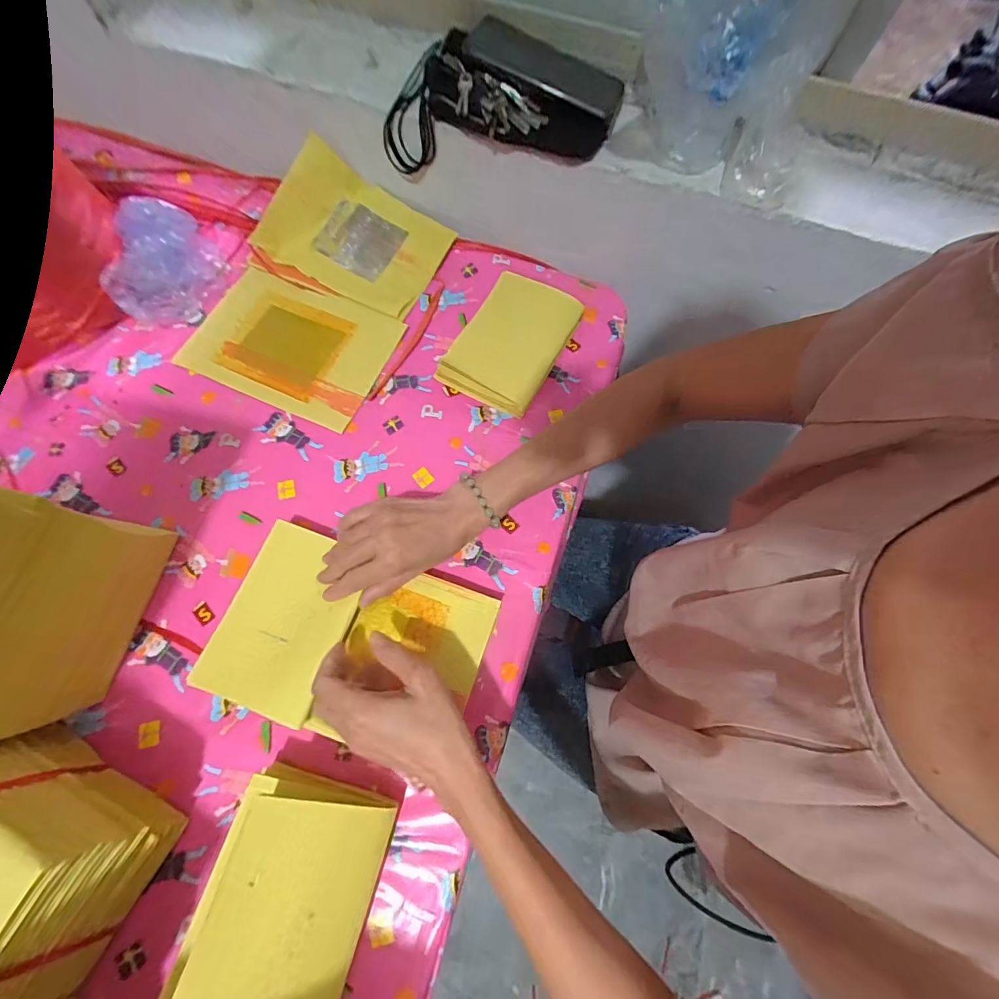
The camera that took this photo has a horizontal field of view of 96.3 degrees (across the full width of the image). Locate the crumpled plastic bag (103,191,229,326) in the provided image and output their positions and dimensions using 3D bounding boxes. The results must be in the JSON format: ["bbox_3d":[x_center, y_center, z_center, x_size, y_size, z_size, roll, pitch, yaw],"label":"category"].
[{"bbox_3d":[-0.410,-0.299,0.547,0.095,0.084,0.150,5,70,0],"label":"crumpled plastic bag"}]

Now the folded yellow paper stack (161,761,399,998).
[{"bbox_3d":[-0.158,0.296,0.320,0.114,0.047,0.159,30,60,-26],"label":"folded yellow paper stack"}]

